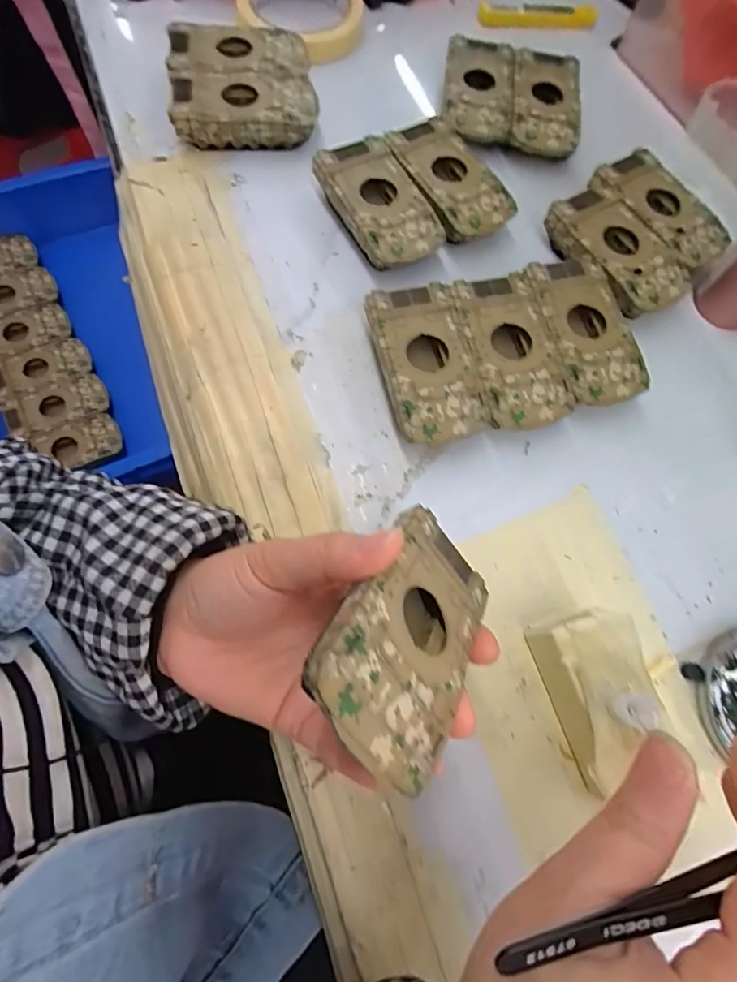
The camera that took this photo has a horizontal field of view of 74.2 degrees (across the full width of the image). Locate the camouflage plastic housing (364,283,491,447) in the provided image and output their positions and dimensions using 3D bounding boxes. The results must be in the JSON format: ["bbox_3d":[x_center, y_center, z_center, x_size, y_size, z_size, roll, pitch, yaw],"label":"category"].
[{"bbox_3d":[0.032,-0.070,0.279,0.050,0.024,0.094,-10,72,-9],"label":"camouflage plastic housing"}]

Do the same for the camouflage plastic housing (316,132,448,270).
[{"bbox_3d":[0.007,-0.184,0.314,0.053,0.021,0.093,-27,75,-14],"label":"camouflage plastic housing"}]

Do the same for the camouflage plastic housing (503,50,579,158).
[{"bbox_3d":[0.130,-0.286,0.361,0.050,0.022,0.086,9,70,-2],"label":"camouflage plastic housing"}]

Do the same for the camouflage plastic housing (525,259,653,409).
[{"bbox_3d":[0.129,-0.093,0.299,0.049,0.032,0.095,-11,72,-9],"label":"camouflage plastic housing"}]

